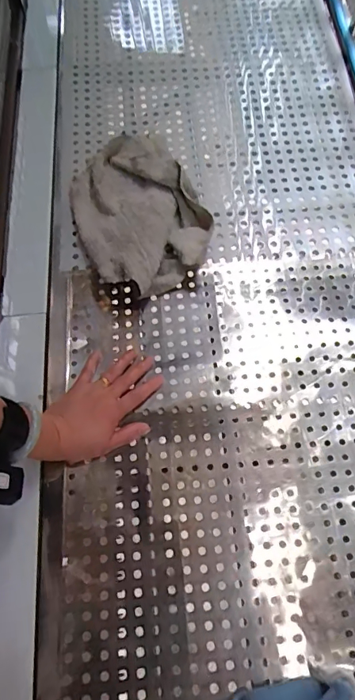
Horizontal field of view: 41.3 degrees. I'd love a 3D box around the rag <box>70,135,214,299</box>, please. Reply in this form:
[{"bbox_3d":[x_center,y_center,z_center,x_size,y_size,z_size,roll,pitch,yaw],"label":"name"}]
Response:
[{"bbox_3d":[-0.063,-0.213,0.684,0.182,0.060,0.293,-24,68,-10],"label":"rag"}]

